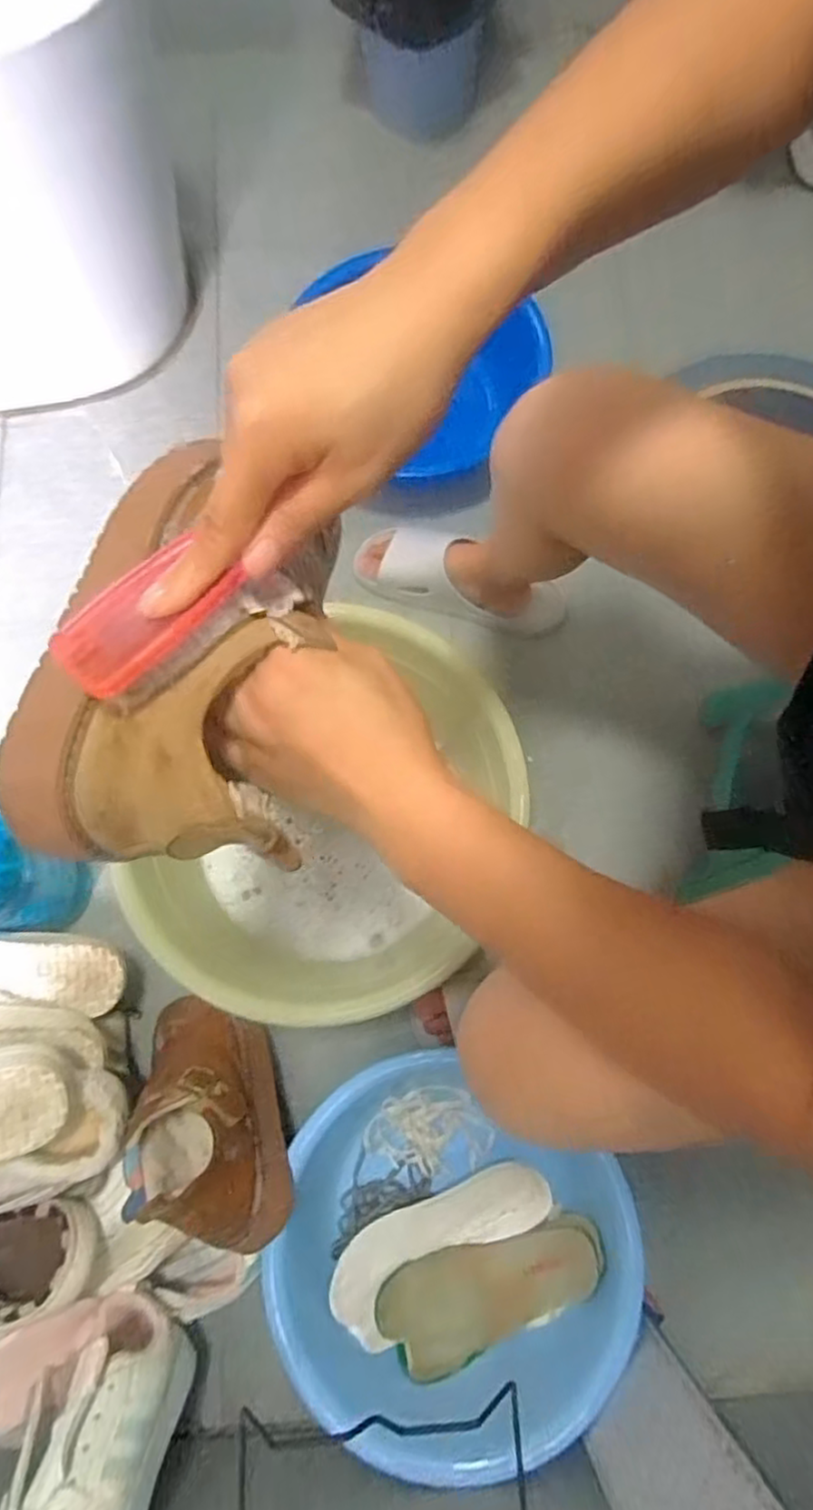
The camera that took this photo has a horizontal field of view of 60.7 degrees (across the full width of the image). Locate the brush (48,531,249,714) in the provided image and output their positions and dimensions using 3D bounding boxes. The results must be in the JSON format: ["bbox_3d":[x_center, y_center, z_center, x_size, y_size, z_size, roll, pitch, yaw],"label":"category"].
[{"bbox_3d":[-0.106,-0.056,0.285,0.045,0.020,0.073,43,79,11],"label":"brush"}]

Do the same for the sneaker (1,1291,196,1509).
[{"bbox_3d":[-0.248,0.538,0.530,0.109,0.224,0.078,10,111,3],"label":"sneaker"}]

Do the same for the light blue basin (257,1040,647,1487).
[{"bbox_3d":[0.035,0.470,0.665,0.331,0.096,0.301,32,77,9],"label":"light blue basin"}]

